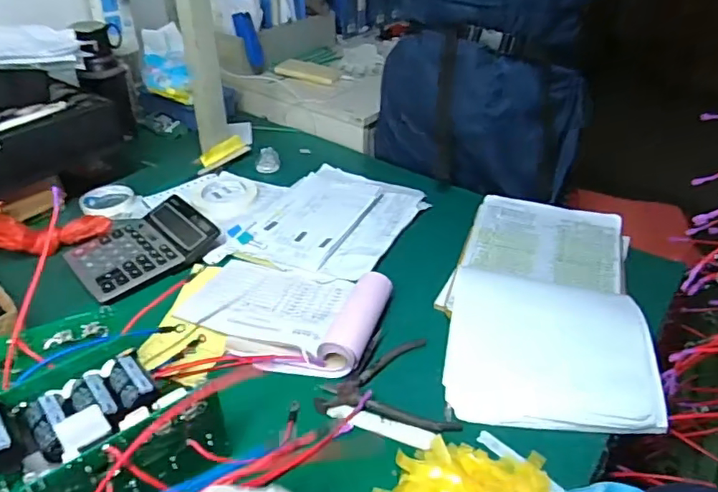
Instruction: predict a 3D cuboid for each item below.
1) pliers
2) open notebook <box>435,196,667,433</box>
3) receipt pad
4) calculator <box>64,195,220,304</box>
[{"bbox_3d":[0.024,0.154,0.583,0.138,0.014,0.124,-7,37,-11],"label":"pliers"},{"bbox_3d":[0.242,0.045,0.701,0.240,0.049,0.432,12,38,14],"label":"open notebook"},{"bbox_3d":[-0.095,0.074,0.670,0.241,0.033,0.164,10,38,12],"label":"receipt pad"},{"bbox_3d":[-0.311,-0.003,0.777,0.189,0.027,0.136,-30,47,-35],"label":"calculator"}]

